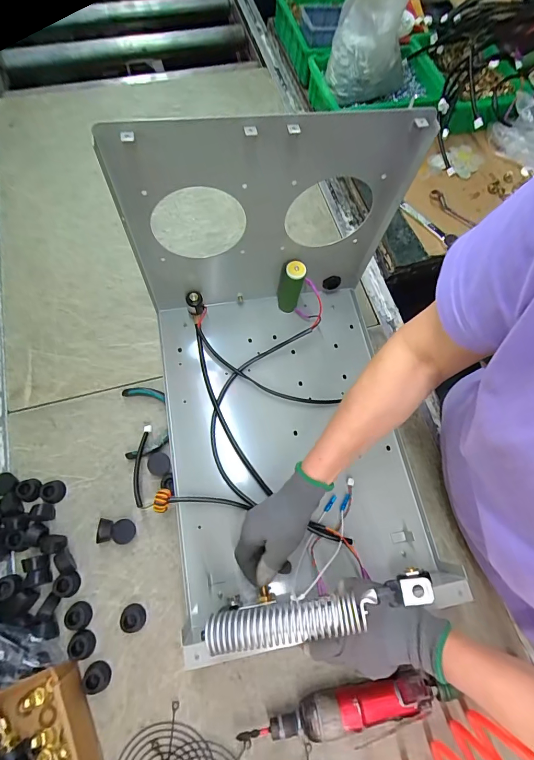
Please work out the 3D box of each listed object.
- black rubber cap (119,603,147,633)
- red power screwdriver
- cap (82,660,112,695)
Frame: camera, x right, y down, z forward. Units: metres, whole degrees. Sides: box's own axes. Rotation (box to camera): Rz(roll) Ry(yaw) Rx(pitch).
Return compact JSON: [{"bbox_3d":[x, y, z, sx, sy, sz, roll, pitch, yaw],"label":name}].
[{"bbox_3d":[-0.167,0.296,0.454,0.027,0.013,0.031,-34,75,-14],"label":"black rubber cap"},{"bbox_3d":[0.095,0.381,0.419,0.237,0.034,0.047,-10,70,-7],"label":"red power screwdriver"},{"bbox_3d":[-0.200,0.350,0.430,0.027,0.017,0.029,1,69,-3],"label":"cap"}]

